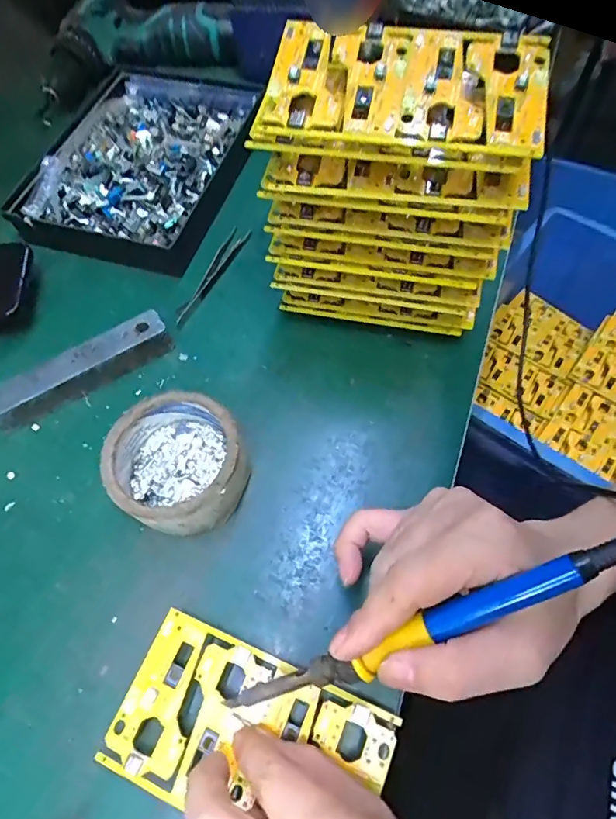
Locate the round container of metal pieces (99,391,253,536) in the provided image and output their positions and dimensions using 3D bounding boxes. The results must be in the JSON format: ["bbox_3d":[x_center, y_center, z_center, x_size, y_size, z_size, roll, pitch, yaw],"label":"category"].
[{"bbox_3d":[-0.084,0.036,0.322,0.086,0.046,0.082,-2,62,3],"label":"round container of metal pieces"}]

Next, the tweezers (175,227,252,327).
[{"bbox_3d":[-0.083,-0.120,0.423,0.014,0.007,0.113,23,66,15],"label":"tweezers"}]

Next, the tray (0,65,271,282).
[{"bbox_3d":[-0.154,-0.242,0.471,0.181,0.030,0.244,9,64,9],"label":"tray"}]

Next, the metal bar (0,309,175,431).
[{"bbox_3d":[-0.171,-0.030,0.371,0.138,0.025,0.030,-34,65,-13],"label":"metal bar"}]

